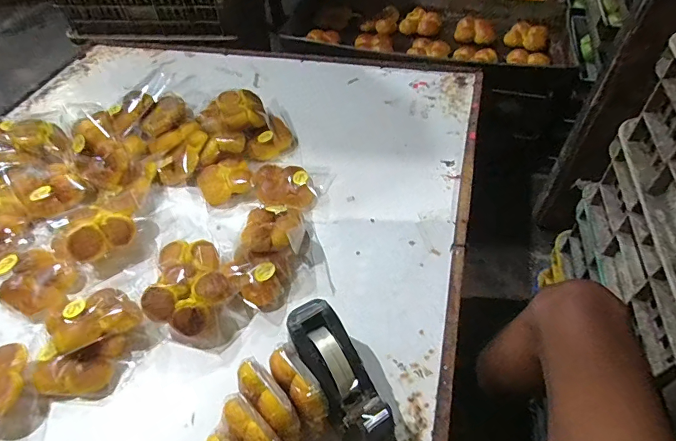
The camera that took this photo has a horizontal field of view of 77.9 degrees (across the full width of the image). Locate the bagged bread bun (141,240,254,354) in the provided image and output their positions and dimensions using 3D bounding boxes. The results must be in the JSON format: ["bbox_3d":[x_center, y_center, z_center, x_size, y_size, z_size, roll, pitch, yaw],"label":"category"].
[{"bbox_3d":[-0.245,0.116,0.696,0.139,0.087,0.201,-29,55,-20],"label":"bagged bread bun"}]

